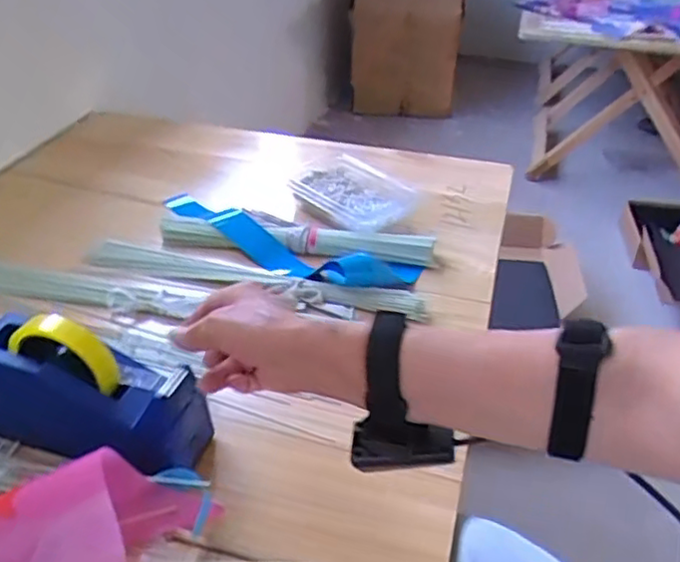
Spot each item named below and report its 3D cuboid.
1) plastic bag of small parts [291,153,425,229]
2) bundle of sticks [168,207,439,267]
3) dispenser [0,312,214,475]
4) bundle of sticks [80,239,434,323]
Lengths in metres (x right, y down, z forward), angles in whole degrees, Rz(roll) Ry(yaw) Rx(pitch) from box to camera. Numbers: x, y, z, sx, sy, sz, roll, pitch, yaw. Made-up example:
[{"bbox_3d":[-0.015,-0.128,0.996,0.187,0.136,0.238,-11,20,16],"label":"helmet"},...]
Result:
[{"bbox_3d":[0.011,-0.132,0.938,0.197,0.024,0.132,29,45,32],"label":"plastic bag of small parts"},{"bbox_3d":[-0.059,-0.055,0.857,0.363,0.032,0.047,6,36,6],"label":"bundle of sticks"},{"bbox_3d":[-0.219,0.093,0.564,0.202,0.126,0.069,11,37,13],"label":"dispenser"},{"bbox_3d":[-0.112,-0.008,0.805,0.437,0.025,0.053,11,37,12],"label":"bundle of sticks"}]

